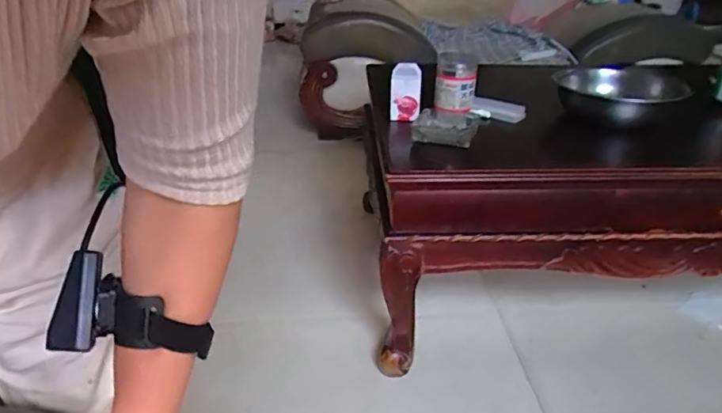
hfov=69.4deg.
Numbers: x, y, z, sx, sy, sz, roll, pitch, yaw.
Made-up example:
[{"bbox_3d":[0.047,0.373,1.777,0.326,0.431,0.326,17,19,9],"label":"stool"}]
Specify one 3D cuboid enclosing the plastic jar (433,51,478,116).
[{"bbox_3d":[0.211,-0.277,1.169,0.089,0.124,0.090,5,29,8],"label":"plastic jar"}]

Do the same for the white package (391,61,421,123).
[{"bbox_3d":[0.103,-0.256,1.172,0.067,0.126,0.023,3,29,5],"label":"white package"}]

